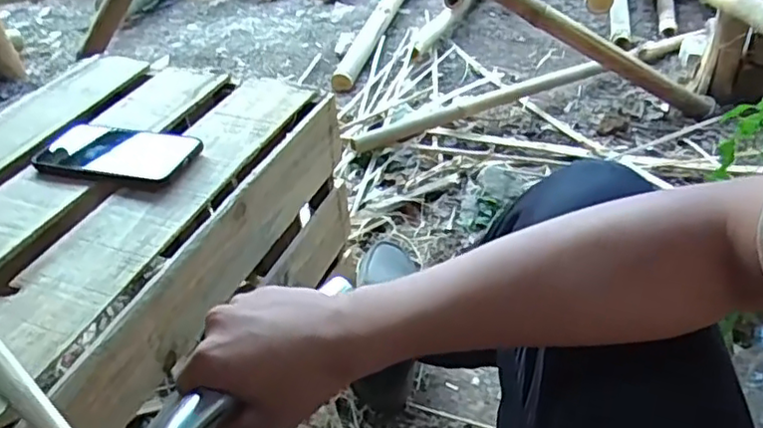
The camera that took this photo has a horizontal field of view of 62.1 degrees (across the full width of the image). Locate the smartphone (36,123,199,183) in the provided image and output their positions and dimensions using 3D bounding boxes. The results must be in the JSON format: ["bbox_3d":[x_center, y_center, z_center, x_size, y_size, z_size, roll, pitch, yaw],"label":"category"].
[{"bbox_3d":[-0.264,-0.061,0.635,0.160,0.013,0.077,4,40,14],"label":"smartphone"}]

